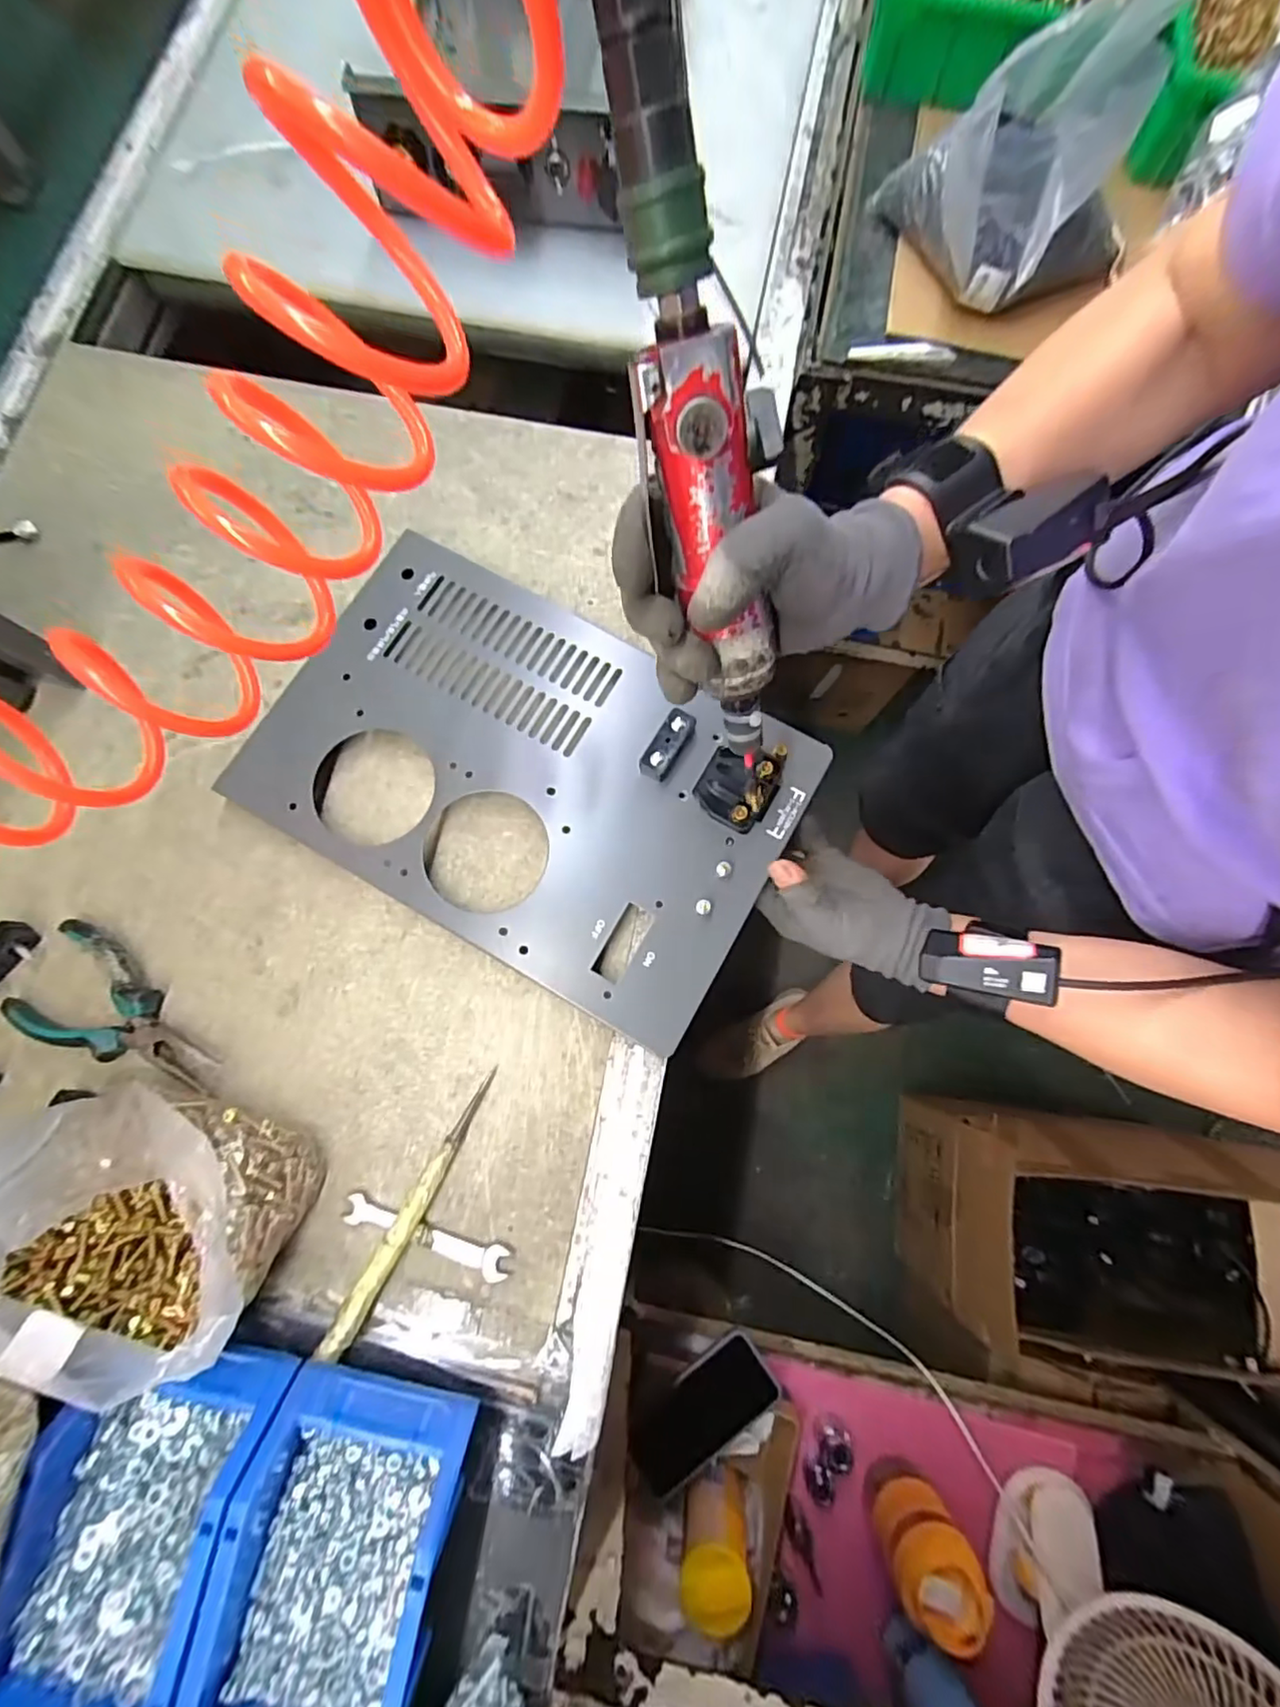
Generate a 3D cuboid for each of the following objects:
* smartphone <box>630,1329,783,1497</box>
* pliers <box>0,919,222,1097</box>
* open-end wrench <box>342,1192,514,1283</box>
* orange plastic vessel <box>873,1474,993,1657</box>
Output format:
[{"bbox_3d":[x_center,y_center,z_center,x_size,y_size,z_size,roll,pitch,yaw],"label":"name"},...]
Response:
[{"bbox_3d":[0.068,0.589,0.643,0.158,0.016,0.086,-32,84,-11],"label":"smartphone"},{"bbox_3d":[-0.351,0.112,0.415,0.145,0.022,0.070,31,80,7],"label":"pliers"},{"bbox_3d":[-0.137,0.246,0.393,0.111,0.007,0.020,17,79,4],"label":"open-end wrench"},{"bbox_3d":[0.288,0.700,0.614,0.077,0.101,0.073,0,77,-1],"label":"orange plastic vessel"}]

